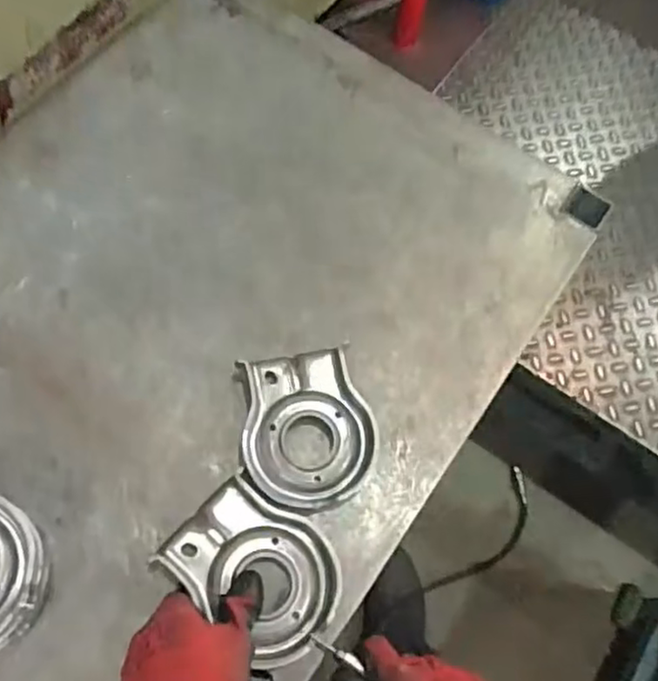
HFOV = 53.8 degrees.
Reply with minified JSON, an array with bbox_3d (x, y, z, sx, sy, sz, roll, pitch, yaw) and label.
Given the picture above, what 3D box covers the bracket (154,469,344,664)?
[{"bbox_3d":[-0.050,0.165,0.468,0.123,0.023,0.088,41,72,12],"label":"bracket"}]

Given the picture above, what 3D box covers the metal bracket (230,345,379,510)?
[{"bbox_3d":[-0.018,0.068,0.514,0.100,0.029,0.124,-6,69,-6],"label":"metal bracket"}]

